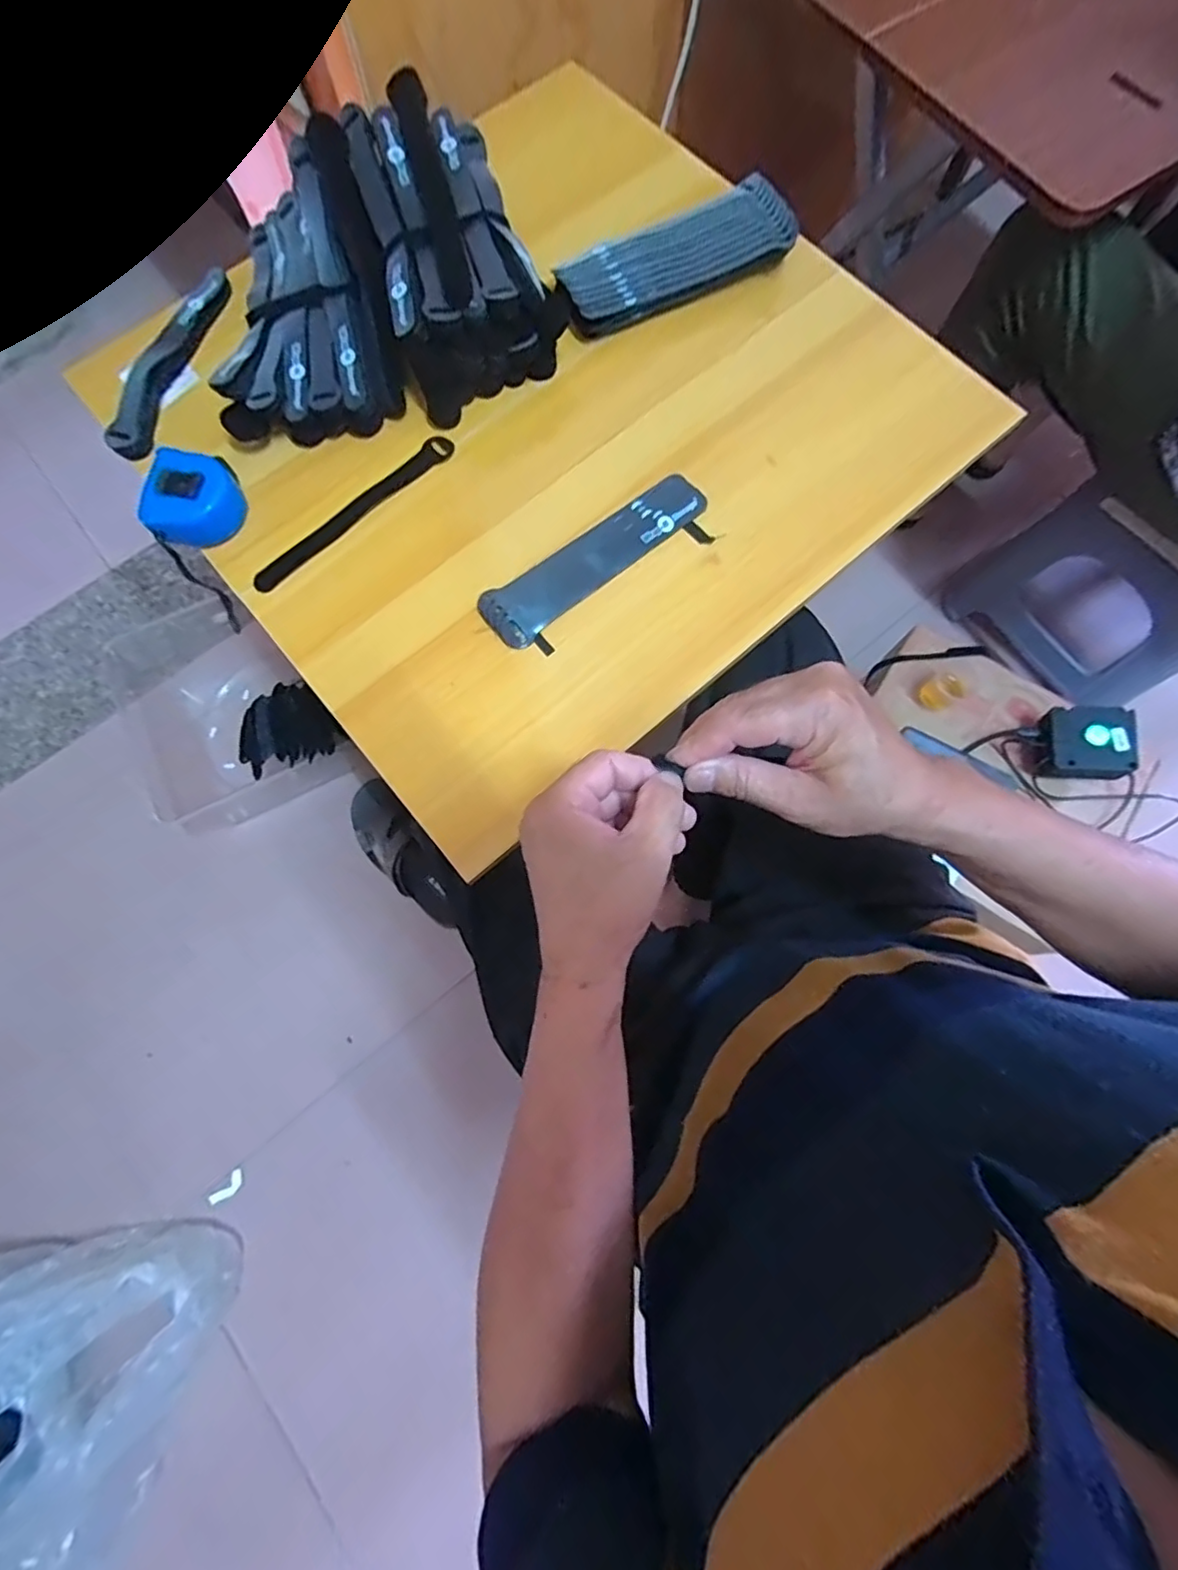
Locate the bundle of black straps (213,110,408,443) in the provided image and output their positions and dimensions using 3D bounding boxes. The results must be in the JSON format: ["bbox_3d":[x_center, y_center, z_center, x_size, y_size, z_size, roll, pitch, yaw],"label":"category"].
[{"bbox_3d":[-0.233,-0.400,0.496,0.135,0.089,0.202,-5,77,0],"label":"bundle of black straps"}]

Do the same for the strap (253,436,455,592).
[{"bbox_3d":[-0.192,-0.223,0.498,0.193,0.011,0.025,-42,79,-9],"label":"strap"}]

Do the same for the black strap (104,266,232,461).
[{"bbox_3d":[-0.366,-0.372,0.529,0.039,0.015,0.196,17,78,5],"label":"black strap"}]

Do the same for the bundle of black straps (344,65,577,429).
[{"bbox_3d":[-0.110,-0.435,0.506,0.134,0.107,0.210,-20,78,-3],"label":"bundle of black straps"}]

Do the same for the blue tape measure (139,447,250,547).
[{"bbox_3d":[-0.316,-0.228,0.485,0.060,0.035,0.069,15,78,5],"label":"blue tape measure"}]

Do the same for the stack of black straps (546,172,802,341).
[{"bbox_3d":[0.072,-0.455,0.531,0.202,0.043,0.077,-24,78,-4],"label":"stack of black straps"}]

